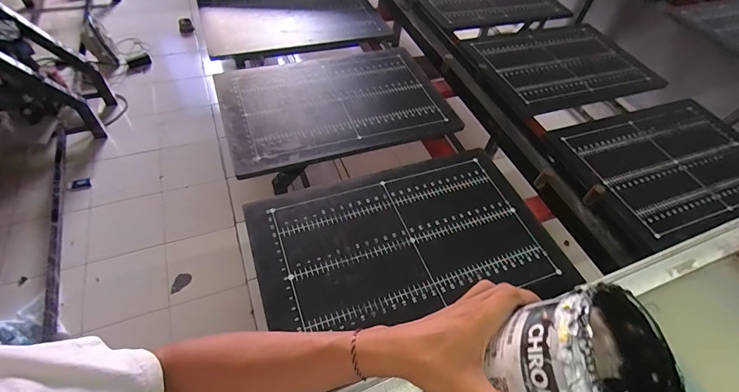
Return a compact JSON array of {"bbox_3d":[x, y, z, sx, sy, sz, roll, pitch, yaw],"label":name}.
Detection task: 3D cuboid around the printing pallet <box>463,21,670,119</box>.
[{"bbox_3d":[0.603,-0.433,1.186,0.600,0.042,0.387,-15,58,-15],"label":"printing pallet"}]

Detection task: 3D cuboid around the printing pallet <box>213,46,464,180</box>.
[{"bbox_3d":[-0.097,-0.266,0.996,0.581,0.023,0.392,-16,57,-14],"label":"printing pallet"}]

